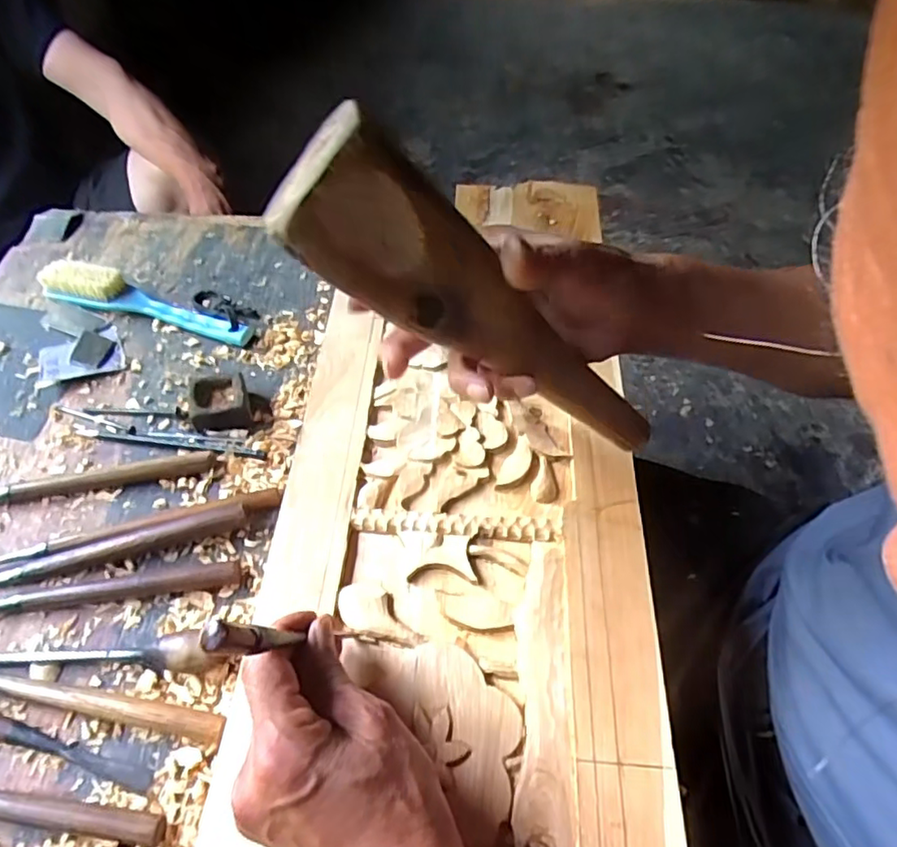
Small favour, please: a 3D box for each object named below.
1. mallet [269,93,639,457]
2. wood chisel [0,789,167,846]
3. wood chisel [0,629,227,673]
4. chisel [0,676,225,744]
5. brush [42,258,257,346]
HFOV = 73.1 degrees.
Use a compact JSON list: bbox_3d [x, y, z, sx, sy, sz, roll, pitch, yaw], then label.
[{"bbox_3d":[0.031,-0.052,0.329,0.054,0.261,0.043,-29,47,32],"label":"mallet"},{"bbox_3d":[-0.286,0.228,0.367,0.229,0.012,0.016,7,55,4],"label":"wood chisel"},{"bbox_3d":[-0.249,0.159,0.412,0.185,0.021,0.025,-2,55,-2],"label":"wood chisel"},{"bbox_3d":[-0.264,0.177,0.397,0.244,0.015,0.015,8,55,6],"label":"chisel"},{"bbox_3d":[-0.296,-0.122,0.596,0.217,0.037,0.035,11,57,11],"label":"brush"}]

